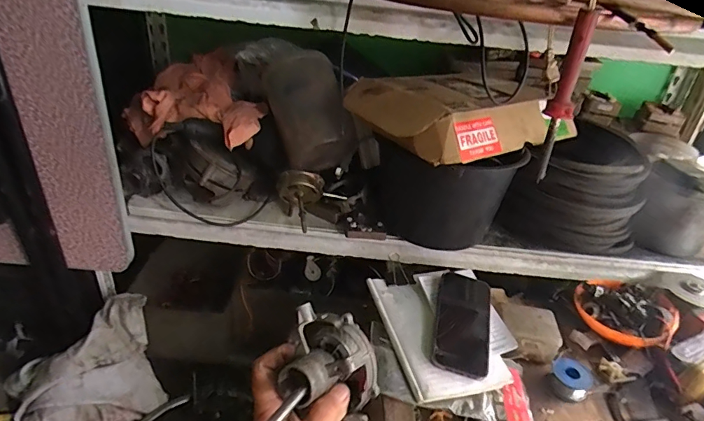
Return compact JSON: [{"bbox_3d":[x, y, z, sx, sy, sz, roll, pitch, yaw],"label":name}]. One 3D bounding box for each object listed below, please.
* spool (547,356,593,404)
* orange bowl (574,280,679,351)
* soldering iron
[{"bbox_3d":[0.320,0.248,0.650,0.056,0.034,0.048,27,37,31],"label":"spool"},{"bbox_3d":[0.458,0.161,0.744,0.149,0.055,0.134,27,37,31],"label":"orange bowl"},{"bbox_3d":[0.225,-0.118,0.473,0.024,0.173,0.019,27,37,31],"label":"soldering iron"}]

